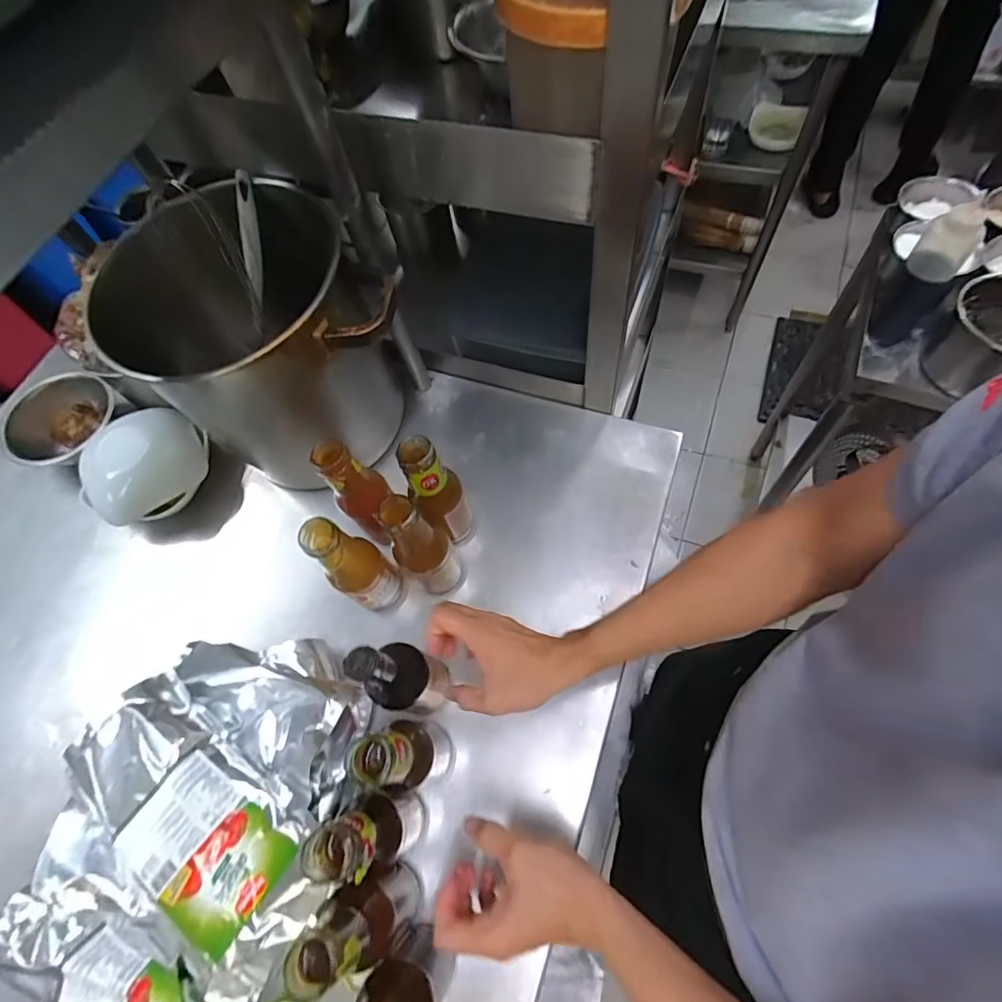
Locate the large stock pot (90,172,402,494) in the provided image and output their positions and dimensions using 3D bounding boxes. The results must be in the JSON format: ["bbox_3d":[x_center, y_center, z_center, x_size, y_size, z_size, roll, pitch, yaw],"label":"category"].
[{"bbox_3d":[-0.260,-0.164,0.615,0.248,0.278,0.229,-2,65,4],"label":"large stock pot"}]

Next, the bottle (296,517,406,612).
[{"bbox_3d":[-0.153,0.071,0.554,0.056,0.188,0.048,-43,71,-15],"label":"bottle"}]

